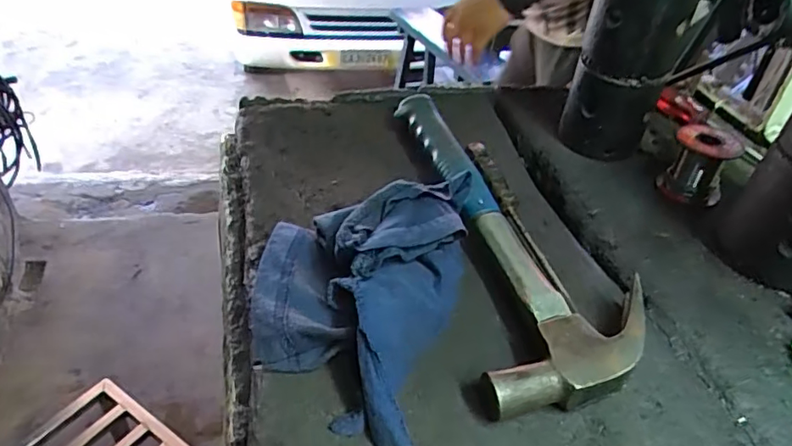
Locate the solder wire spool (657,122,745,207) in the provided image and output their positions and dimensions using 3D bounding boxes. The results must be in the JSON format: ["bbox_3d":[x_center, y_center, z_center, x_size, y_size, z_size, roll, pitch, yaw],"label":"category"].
[{"bbox_3d":[0.269,-0.051,0.486,0.050,0.060,0.050,4,39,-3],"label":"solder wire spool"}]

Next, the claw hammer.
[{"bbox_3d":[0.080,-0.009,0.434,0.115,0.036,0.332,-3,40,-11],"label":"claw hammer"}]

